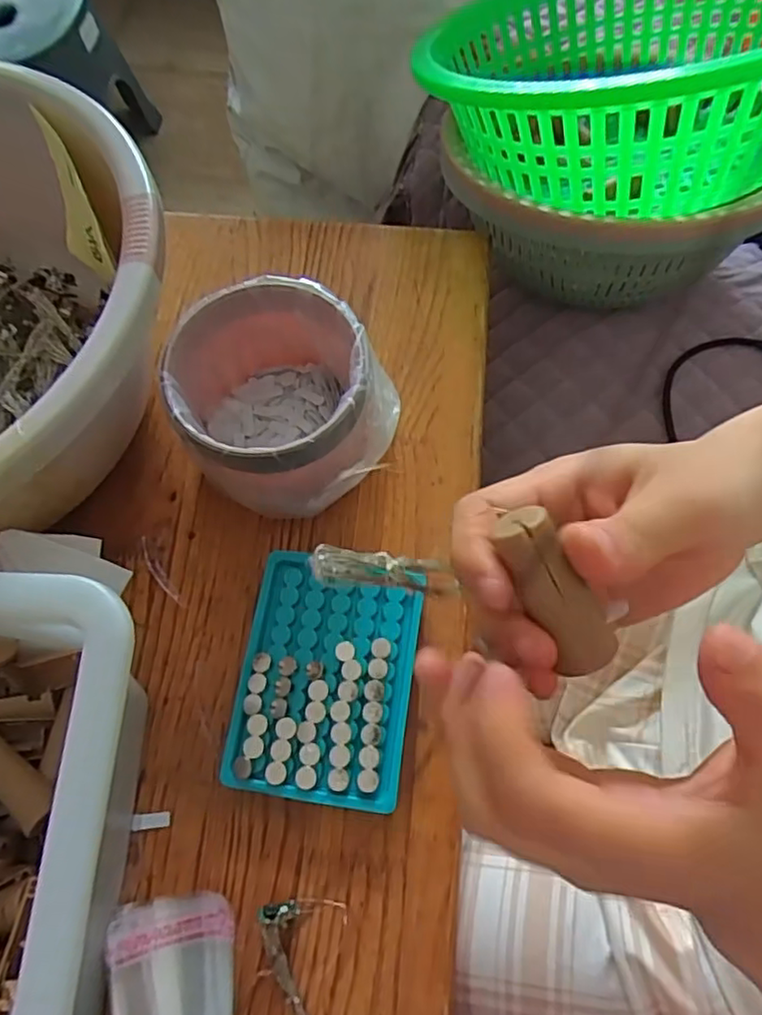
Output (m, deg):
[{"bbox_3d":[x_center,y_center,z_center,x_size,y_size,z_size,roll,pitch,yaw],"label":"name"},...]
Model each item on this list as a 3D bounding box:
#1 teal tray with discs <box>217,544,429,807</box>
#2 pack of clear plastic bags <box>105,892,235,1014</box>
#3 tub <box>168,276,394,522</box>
[{"bbox_3d":[-0.030,0.097,0.361,0.094,0.019,0.128,7,68,4],"label":"teal tray with discs"},{"bbox_3d":[-0.100,0.252,0.304,0.059,0.017,0.107,-6,67,-2],"label":"pack of clear plastic bags"},{"bbox_3d":[-0.064,-0.067,0.394,0.125,0.087,0.118,0,67,1],"label":"tub"}]

